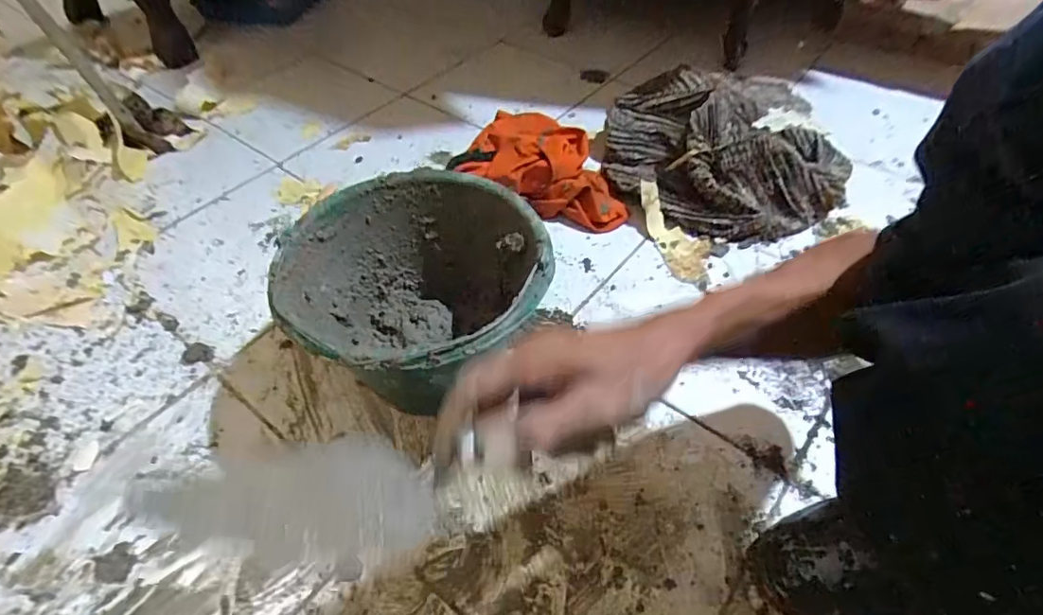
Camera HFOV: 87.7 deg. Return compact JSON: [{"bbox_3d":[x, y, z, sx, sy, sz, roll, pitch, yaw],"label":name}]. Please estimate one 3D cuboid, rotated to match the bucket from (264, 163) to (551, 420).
[{"bbox_3d":[-0.105,0.004,0.601,0.254,0.190,0.261,-1,49,1],"label":"bucket"}]

